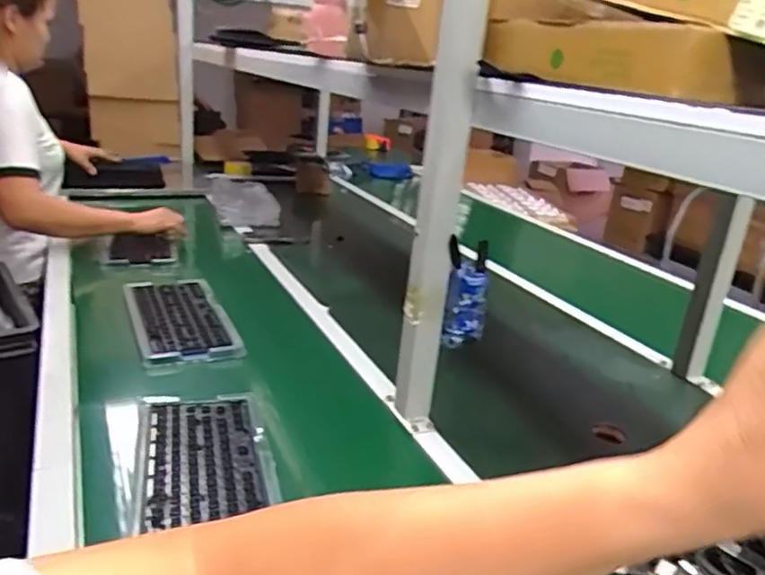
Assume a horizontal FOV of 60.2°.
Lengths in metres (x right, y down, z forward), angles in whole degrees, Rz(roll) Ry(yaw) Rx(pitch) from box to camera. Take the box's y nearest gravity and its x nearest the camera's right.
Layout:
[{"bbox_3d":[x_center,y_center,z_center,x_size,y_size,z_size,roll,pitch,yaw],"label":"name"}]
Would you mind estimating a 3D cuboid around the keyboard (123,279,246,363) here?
[{"bbox_3d":[-0.359,0.055,1.178,0.161,0.028,0.335,-4,23,-28],"label":"keyboard"}]

